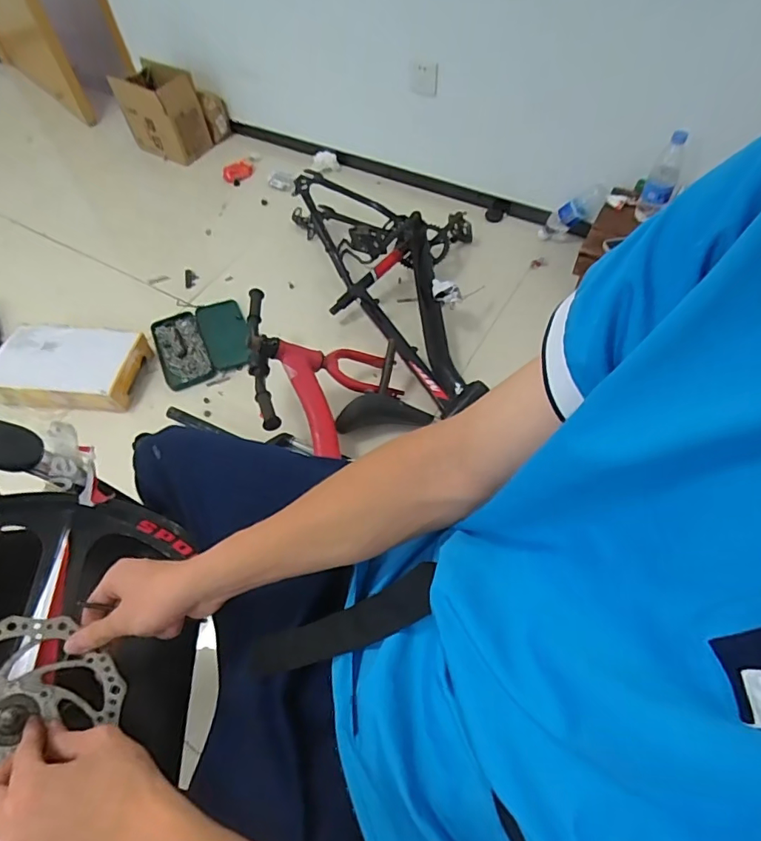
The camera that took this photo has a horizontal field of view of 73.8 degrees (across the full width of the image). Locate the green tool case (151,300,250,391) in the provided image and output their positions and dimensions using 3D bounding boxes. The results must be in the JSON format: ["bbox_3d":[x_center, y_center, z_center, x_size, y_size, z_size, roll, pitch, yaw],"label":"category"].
[{"bbox_3d":[-0.477,-0.210,1.370,0.246,0.051,0.263,-21,57,-11],"label":"green tool case"}]

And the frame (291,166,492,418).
[{"bbox_3d":[0.007,-0.383,1.309,0.503,0.198,0.694,0,56,3],"label":"frame"}]

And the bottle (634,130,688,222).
[{"bbox_3d":[0.679,-0.580,1.218,0.064,0.201,0.068,24,61,18],"label":"bottle"}]

